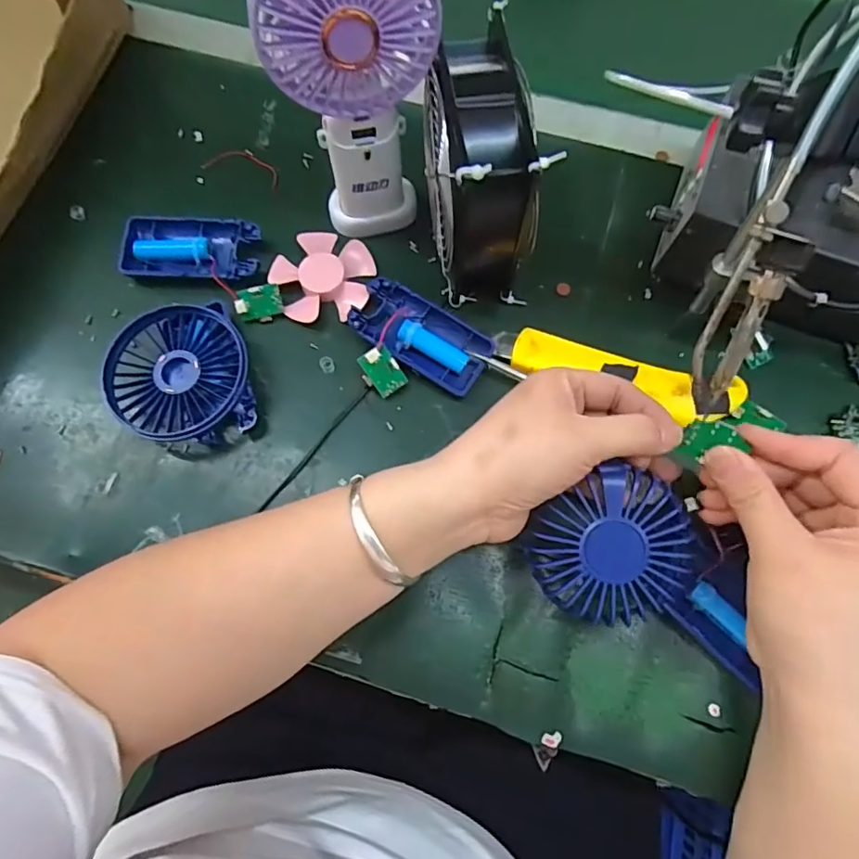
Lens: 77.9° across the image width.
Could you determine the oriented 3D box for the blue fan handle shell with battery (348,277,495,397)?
[{"bbox_3d":[-0.006,-0.061,0.351,0.091,0.021,0.046,31,76,9],"label":"blue fan handle shell with battery"}]

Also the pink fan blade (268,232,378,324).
[{"bbox_3d":[-0.074,-0.107,0.370,0.069,0.010,0.067,-5,74,-1],"label":"pink fan blade"}]

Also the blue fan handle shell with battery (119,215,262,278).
[{"bbox_3d":[-0.167,-0.127,0.375,0.092,0.015,0.046,6,74,2],"label":"blue fan handle shell with battery"}]

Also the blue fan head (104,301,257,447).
[{"bbox_3d":[-0.156,-0.032,0.338,0.081,0.031,0.088,0,74,1],"label":"blue fan head"}]

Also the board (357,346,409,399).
[{"bbox_3d":[-0.031,-0.037,0.343,0.023,0.005,0.033,-37,117,-3],"label":"board"}]

